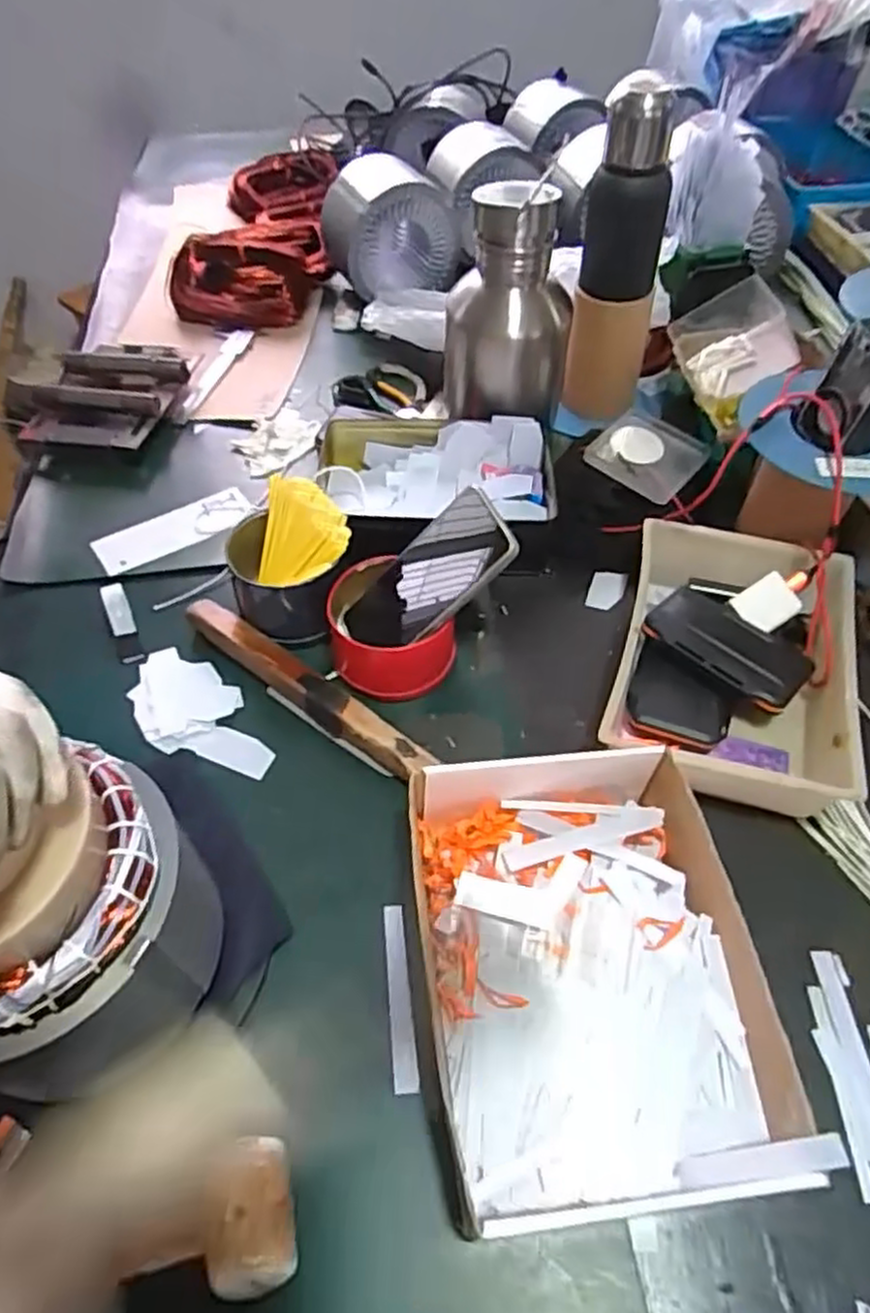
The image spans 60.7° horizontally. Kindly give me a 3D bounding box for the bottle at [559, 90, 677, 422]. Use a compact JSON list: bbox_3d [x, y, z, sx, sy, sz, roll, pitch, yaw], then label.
[{"bbox_3d":[0.184,-0.384,0.742,0.076,0.281,0.064,13,53,12],"label":"bottle"}]

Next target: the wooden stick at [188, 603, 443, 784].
[{"bbox_3d":[-0.108,0.022,0.596,0.249,0.024,0.034,32,59,24],"label":"wooden stick"}]

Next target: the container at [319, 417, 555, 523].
[{"bbox_3d":[-0.001,-0.171,0.721,0.229,0.058,0.124,7,52,7],"label":"container"}]

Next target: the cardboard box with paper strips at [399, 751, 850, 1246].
[{"bbox_3d":[0.085,0.185,0.438,0.198,0.074,0.247,-6,51,-3],"label":"cardboard box with paper strips"}]

